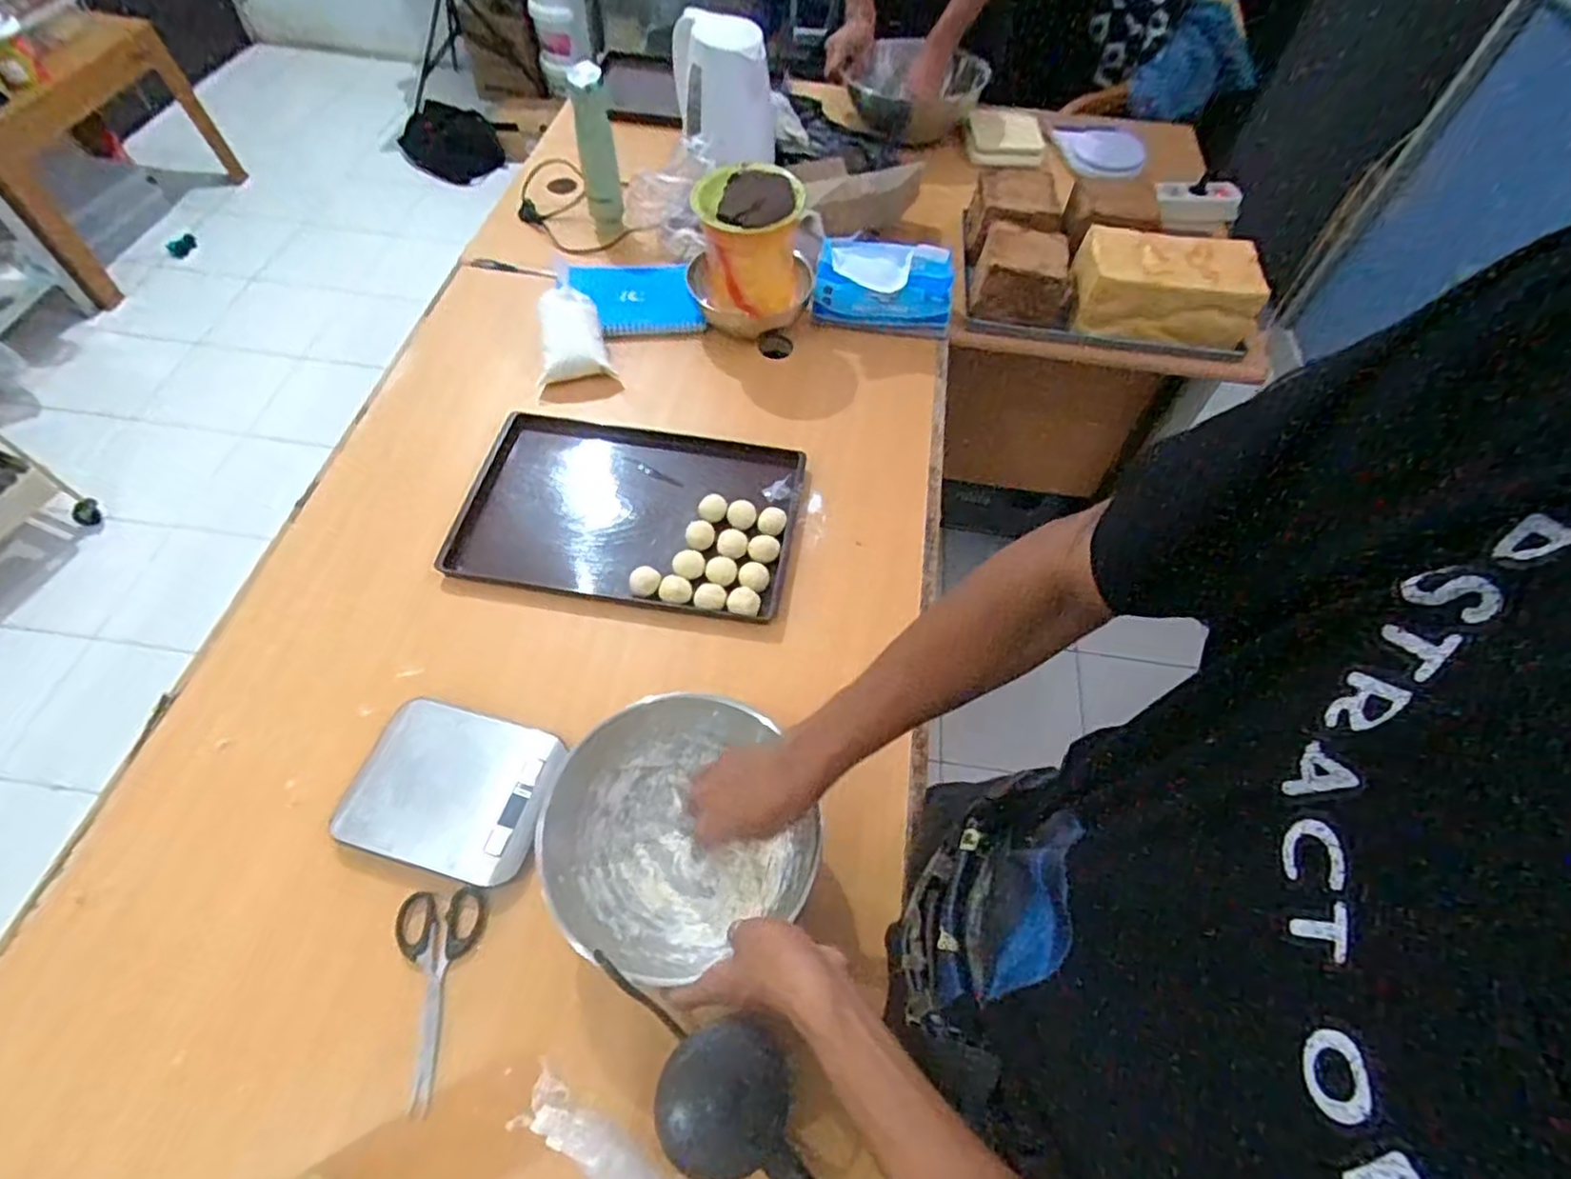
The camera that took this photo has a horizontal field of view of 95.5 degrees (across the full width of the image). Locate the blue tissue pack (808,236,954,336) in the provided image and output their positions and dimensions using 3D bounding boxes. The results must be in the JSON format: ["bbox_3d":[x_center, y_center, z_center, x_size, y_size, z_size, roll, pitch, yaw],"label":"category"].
[{"bbox_3d":[0.135,-0.423,0.997,0.191,0.101,0.074,2,57,-2],"label":"blue tissue pack"}]

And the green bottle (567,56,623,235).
[{"bbox_3d":[-0.275,-0.628,1.054,0.051,0.241,0.053,-11,58,-10],"label":"green bottle"}]

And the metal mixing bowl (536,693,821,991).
[{"bbox_3d":[-0.094,0.205,0.598,0.199,0.088,0.199,2,57,-2],"label":"metal mixing bowl"}]

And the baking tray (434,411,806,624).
[{"bbox_3d":[-0.179,-0.099,0.826,0.370,0.032,0.246,10,57,3],"label":"baking tray"}]

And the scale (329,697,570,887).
[{"bbox_3d":[-0.301,0.181,0.649,0.171,0.025,0.137,15,57,7],"label":"scale"}]

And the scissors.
[{"bbox_3d":[-0.286,0.321,0.570,0.072,0.008,0.151,-2,57,-5],"label":"scissors"}]

